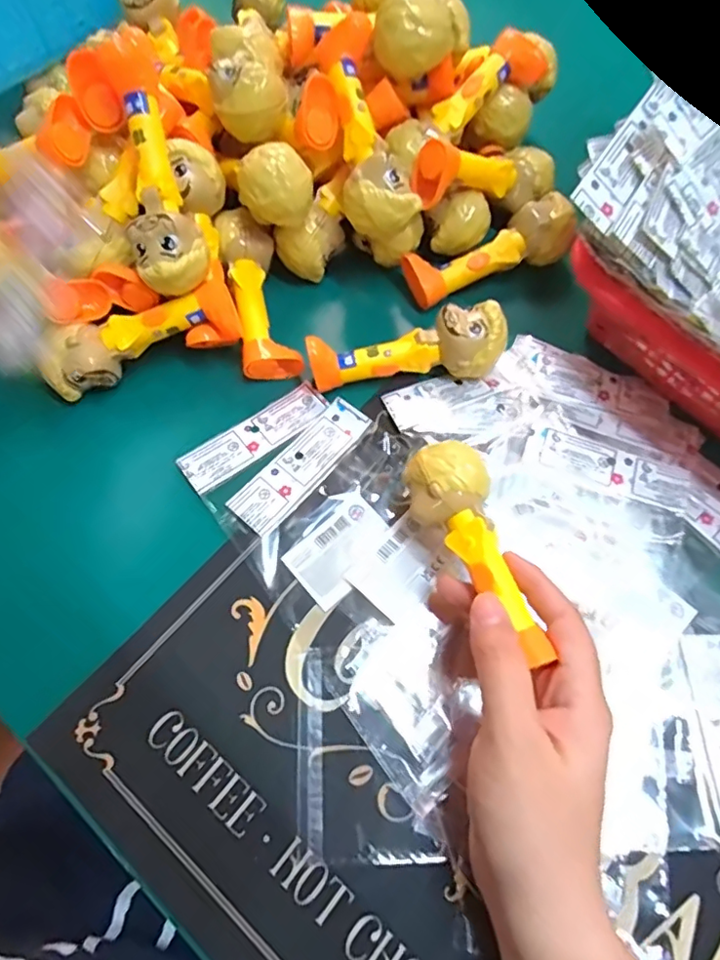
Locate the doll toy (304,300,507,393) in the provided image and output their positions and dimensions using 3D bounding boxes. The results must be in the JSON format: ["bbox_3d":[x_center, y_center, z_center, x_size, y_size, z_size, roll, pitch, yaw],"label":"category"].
[{"bbox_3d":[0.029,-0.082,0.352,0.119,0.038,0.035,-5,68,-3],"label":"doll toy"}]

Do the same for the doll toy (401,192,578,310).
[{"bbox_3d":[0.087,-0.154,0.380,0.111,0.033,0.043,-24,70,-10],"label":"doll toy"}]

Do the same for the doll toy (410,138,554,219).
[{"bbox_3d":[0.084,-0.204,0.373,0.112,0.036,0.033,-18,67,-32],"label":"doll toy"}]

